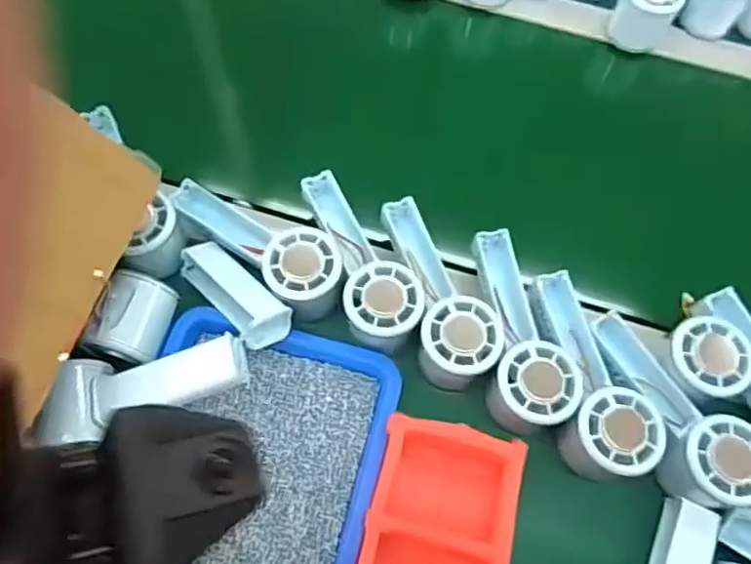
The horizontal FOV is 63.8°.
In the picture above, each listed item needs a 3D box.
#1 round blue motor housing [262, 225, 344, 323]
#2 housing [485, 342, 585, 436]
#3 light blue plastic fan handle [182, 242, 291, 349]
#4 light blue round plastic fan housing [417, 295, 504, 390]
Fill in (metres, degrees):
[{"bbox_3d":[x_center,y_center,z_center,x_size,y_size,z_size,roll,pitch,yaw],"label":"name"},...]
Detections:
[{"bbox_3d":[-0.054,-0.006,0.456,0.055,0.047,0.056,-5,65,-6],"label":"round blue motor housing"},{"bbox_3d":[0.110,0.079,0.434,0.054,0.072,0.056,1,65,-3],"label":"housing"},{"bbox_3d":[-0.105,0.007,0.447,0.039,0.027,0.101,-40,55,-19],"label":"light blue plastic fan handle"},{"bbox_3d":[0.059,0.048,0.448,0.055,0.070,0.055,1,65,-3],"label":"light blue round plastic fan housing"}]

